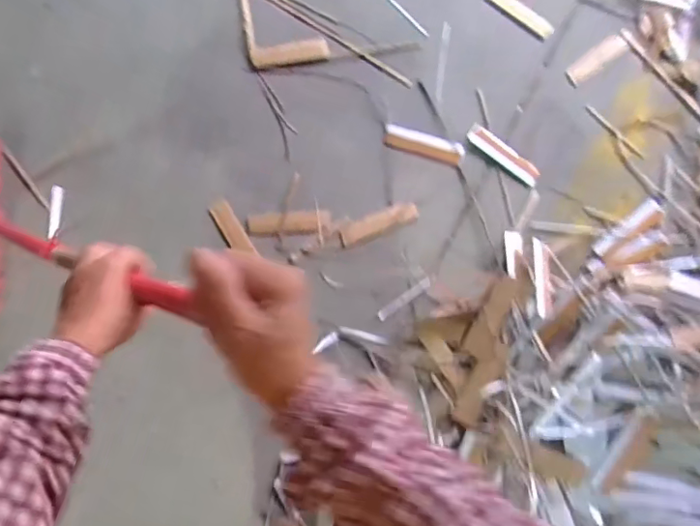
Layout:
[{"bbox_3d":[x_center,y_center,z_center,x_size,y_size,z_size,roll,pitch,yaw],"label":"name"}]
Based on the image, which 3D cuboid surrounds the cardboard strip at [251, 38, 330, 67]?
[{"bbox_3d":[-0.137,-0.484,1.269,0.176,0.016,0.052,-12,84,-5],"label":"cardboard strip"}]

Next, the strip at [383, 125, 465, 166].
[{"bbox_3d":[0.168,-0.266,1.243,0.182,0.010,0.054,17,82,-1],"label":"strip"}]

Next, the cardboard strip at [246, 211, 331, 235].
[{"bbox_3d":[-0.131,-0.087,1.189,0.180,0.015,0.047,-2,83,-4],"label":"cardboard strip"}]

